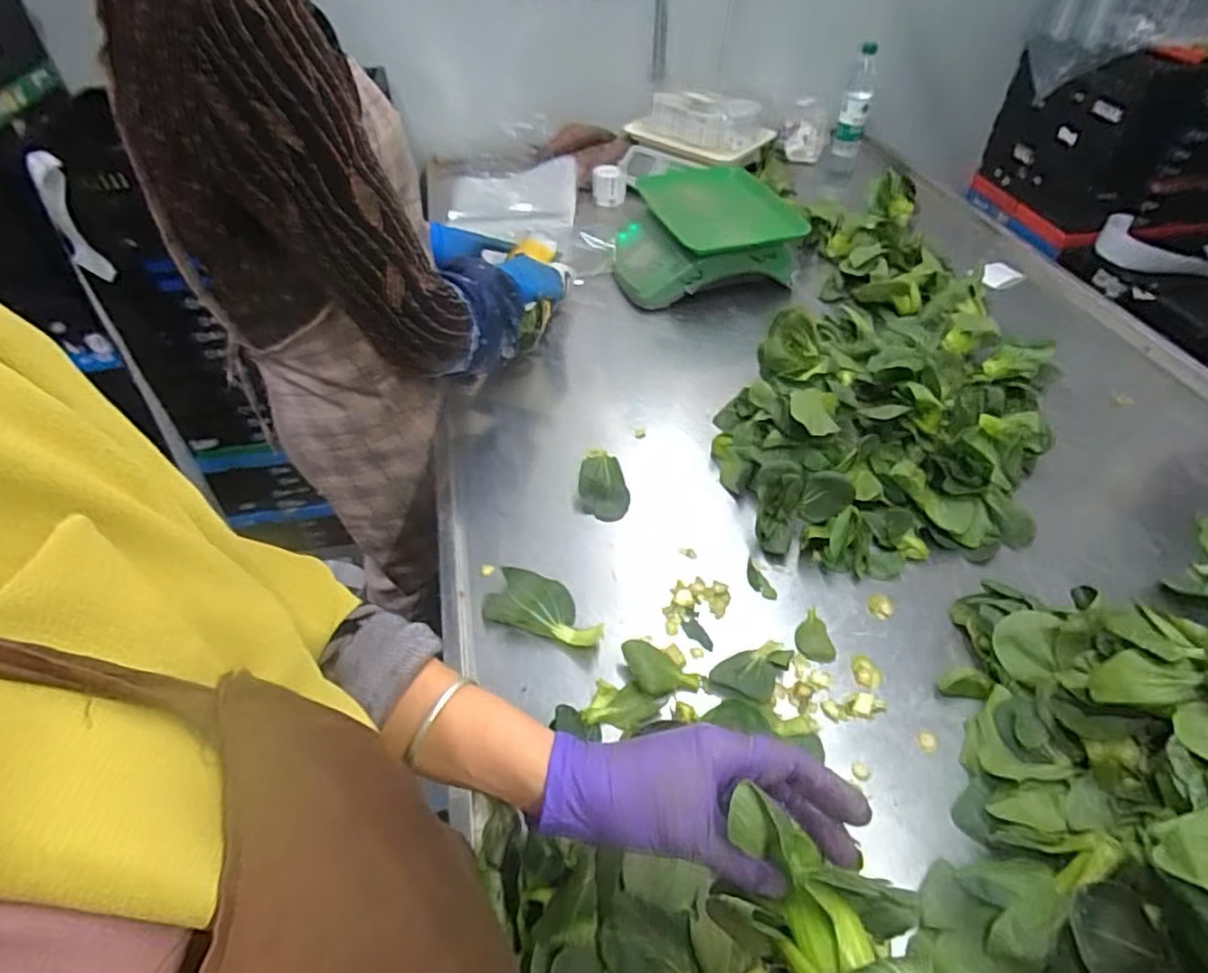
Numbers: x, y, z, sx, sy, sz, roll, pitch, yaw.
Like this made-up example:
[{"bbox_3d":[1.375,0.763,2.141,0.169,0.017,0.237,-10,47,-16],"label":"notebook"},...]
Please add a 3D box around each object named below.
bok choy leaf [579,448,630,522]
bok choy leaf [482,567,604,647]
[{"bbox_3d":[0.000,-0.011,0.782,0.060,0.040,0.109,-1,46,0],"label":"bok choy leaf"},{"bbox_3d":[-0.058,0.126,0.671,0.125,0.015,0.063,15,48,15],"label":"bok choy leaf"}]

